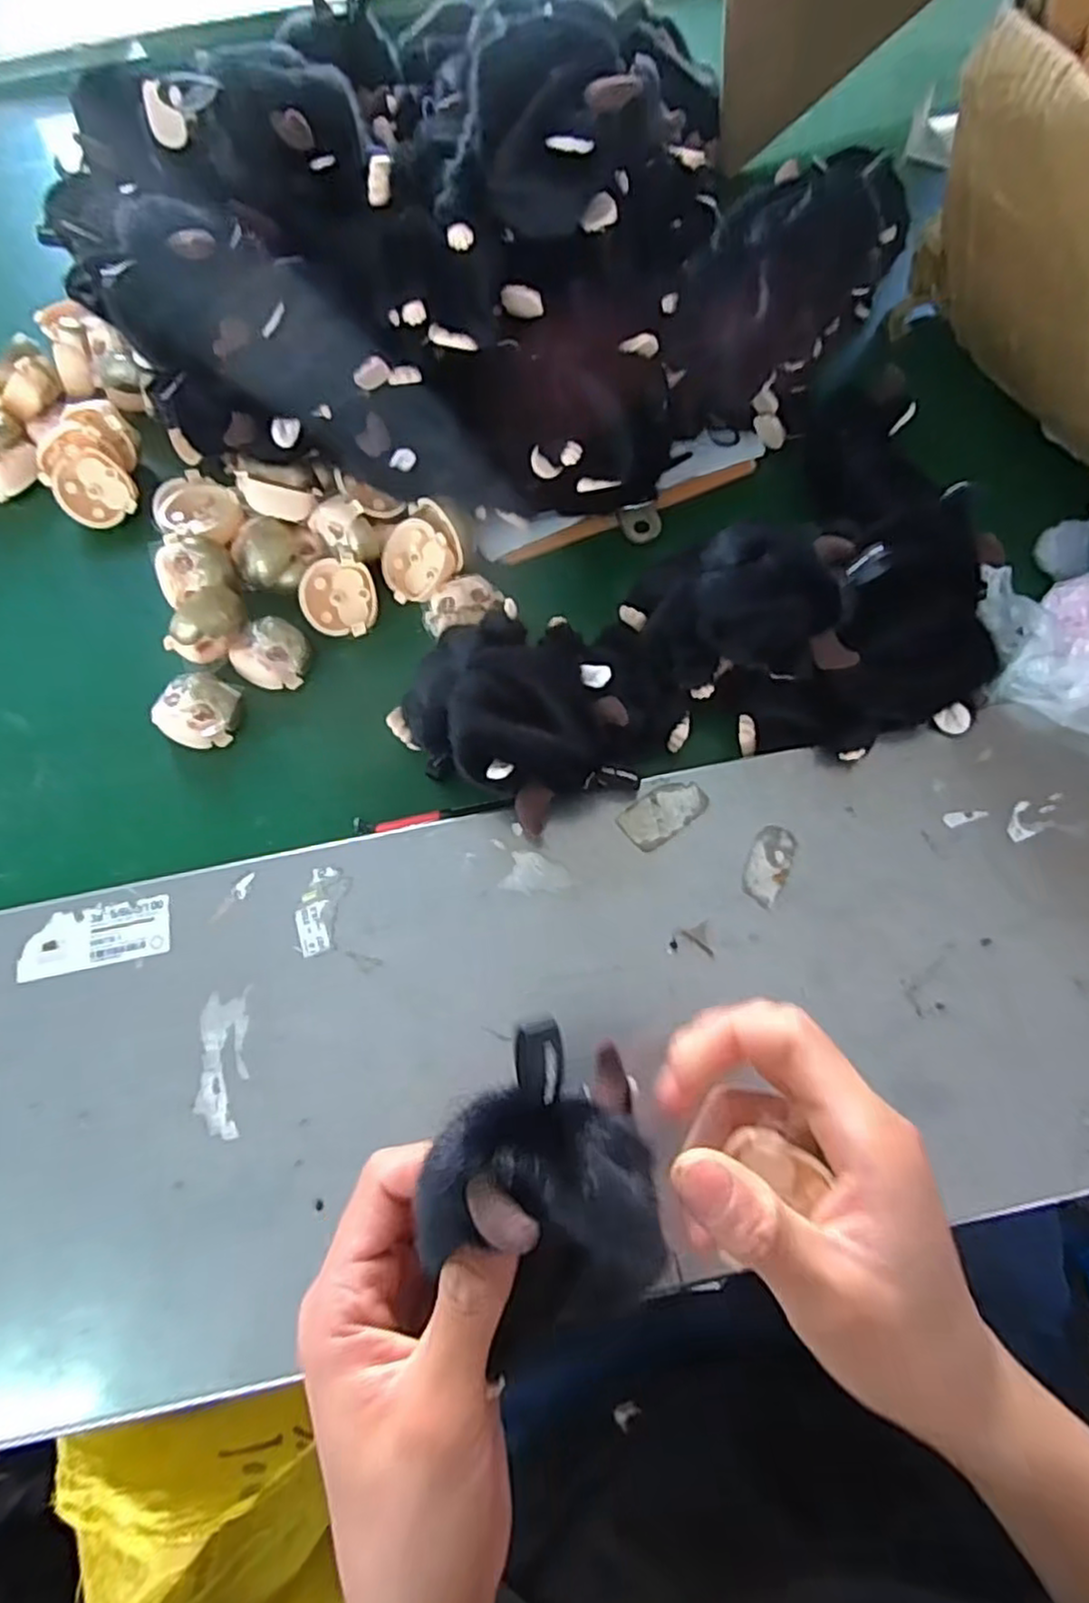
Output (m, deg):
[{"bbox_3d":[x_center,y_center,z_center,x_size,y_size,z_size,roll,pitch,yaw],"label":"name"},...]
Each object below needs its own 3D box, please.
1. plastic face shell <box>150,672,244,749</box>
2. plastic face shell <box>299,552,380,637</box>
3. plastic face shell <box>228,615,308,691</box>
[{"bbox_3d":[-0.213,-0.054,0.434,0.042,0.028,0.044,0,69,1],"label":"plastic face shell"},{"bbox_3d":[-0.133,-0.132,0.451,0.046,0.021,0.047,-1,69,1],"label":"plastic face shell"},{"bbox_3d":[-0.172,-0.095,0.444,0.041,0.026,0.043,0,69,1],"label":"plastic face shell"}]

